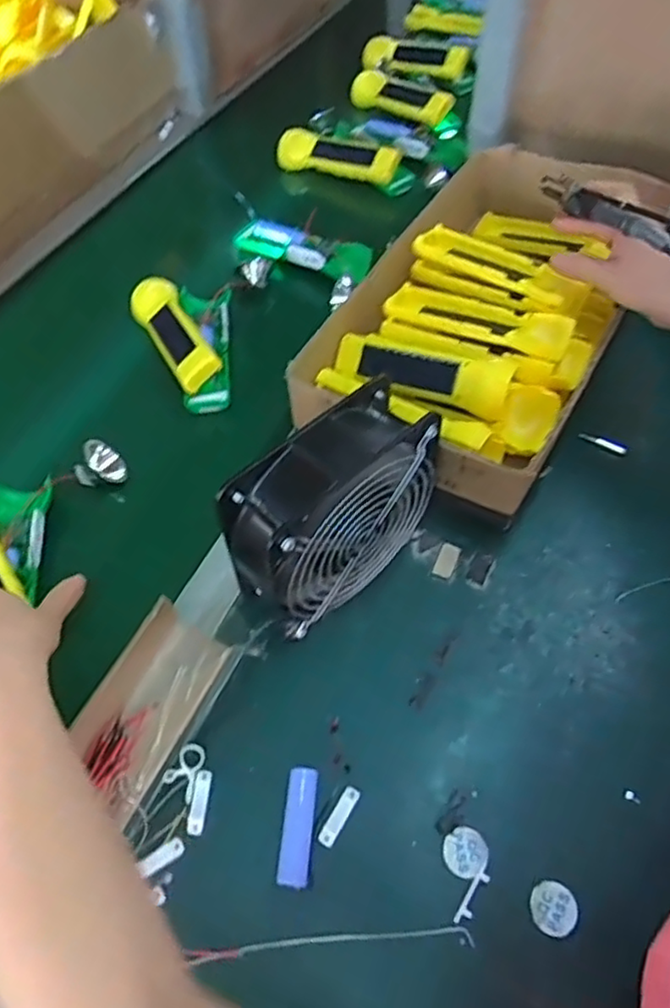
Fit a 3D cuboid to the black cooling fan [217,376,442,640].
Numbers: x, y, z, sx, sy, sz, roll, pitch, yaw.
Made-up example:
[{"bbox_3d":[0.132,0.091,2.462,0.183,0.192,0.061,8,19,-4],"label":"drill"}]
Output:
[{"bbox_3d":[0.001,0.009,0.467,0.146,0.147,0.066,-40,65,-23],"label":"black cooling fan"}]

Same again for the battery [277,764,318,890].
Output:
[{"bbox_3d":[-0.023,0.204,0.420,0.018,0.019,0.067,4,56,3],"label":"battery"}]

